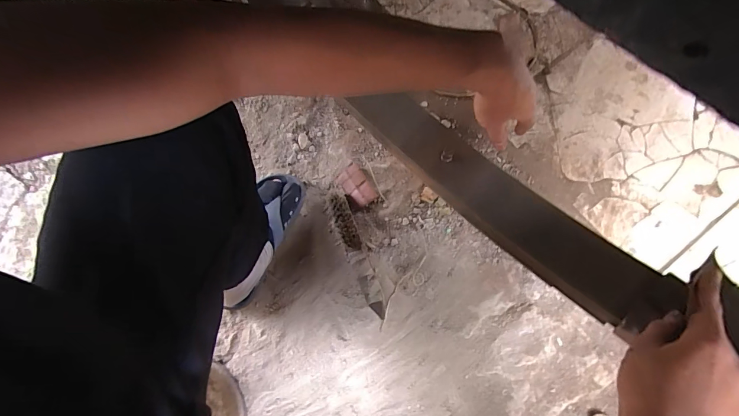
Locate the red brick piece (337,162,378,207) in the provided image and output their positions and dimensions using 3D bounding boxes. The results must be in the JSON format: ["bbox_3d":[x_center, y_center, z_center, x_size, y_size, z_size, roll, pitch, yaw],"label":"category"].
[{"bbox_3d":[-0.025,-0.040,0.691,0.044,0.015,0.079,-32,75,-7],"label":"red brick piece"}]

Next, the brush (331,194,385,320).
[{"bbox_3d":[-0.021,0.081,0.647,0.032,0.051,0.214,-20,74,-4],"label":"brush"}]

